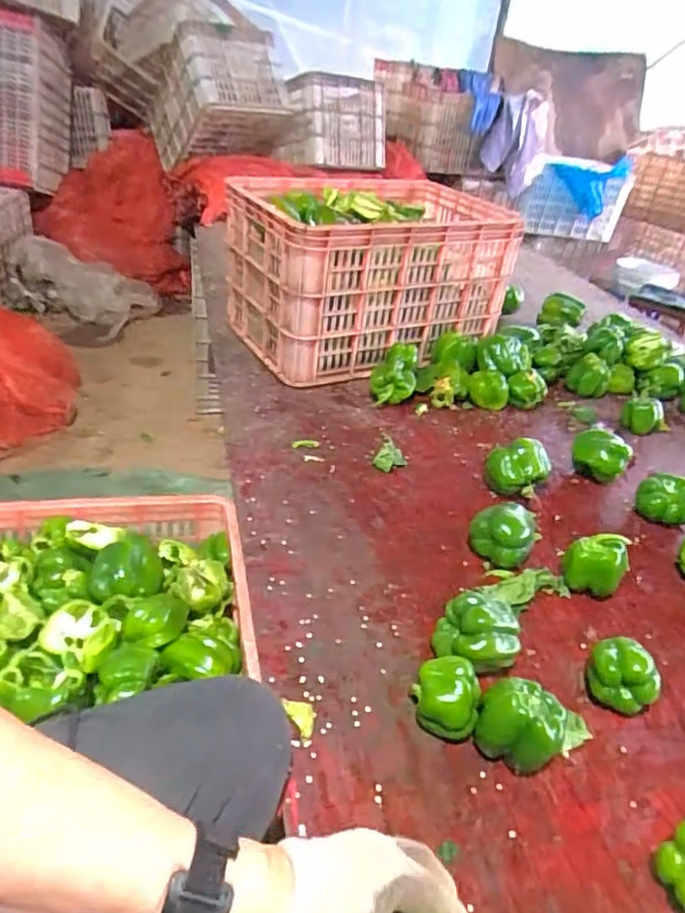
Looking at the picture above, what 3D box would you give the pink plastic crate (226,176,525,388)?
[{"bbox_3d":[0.049,-0.369,1.230,0.496,0.283,0.365,-14,40,-27],"label":"pink plastic crate"}]

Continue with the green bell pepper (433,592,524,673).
[{"bbox_3d":[0.138,0.187,0.626,0.077,0.073,0.069,2,35,-6],"label":"green bell pepper"}]

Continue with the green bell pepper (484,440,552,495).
[{"bbox_3d":[0.254,0.020,0.888,0.090,0.083,0.072,16,36,14],"label":"green bell pepper"}]

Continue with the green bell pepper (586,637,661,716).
[{"bbox_3d":[0.279,0.222,0.615,0.062,0.059,0.060,14,35,11],"label":"green bell pepper"}]

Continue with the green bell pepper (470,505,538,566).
[{"bbox_3d":[0.204,0.099,0.771,0.080,0.068,0.068,19,37,17],"label":"green bell pepper"}]

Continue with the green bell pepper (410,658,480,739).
[{"bbox_3d":[0.097,0.227,0.570,0.060,0.058,0.058,16,36,14],"label":"green bell pepper"}]

